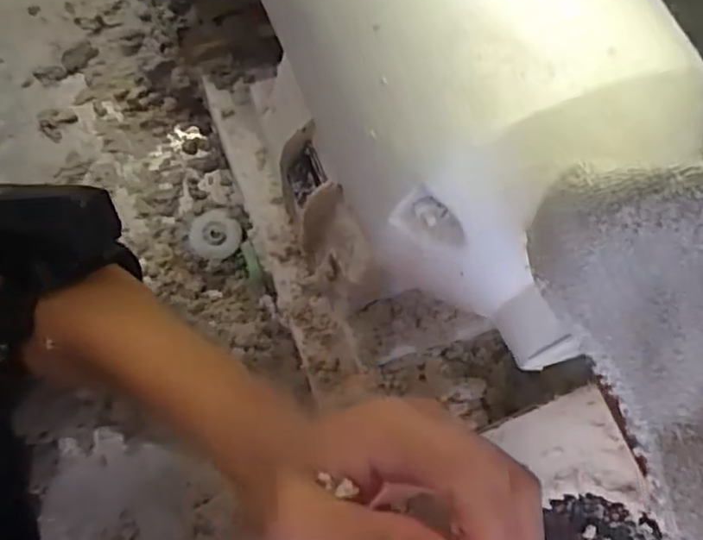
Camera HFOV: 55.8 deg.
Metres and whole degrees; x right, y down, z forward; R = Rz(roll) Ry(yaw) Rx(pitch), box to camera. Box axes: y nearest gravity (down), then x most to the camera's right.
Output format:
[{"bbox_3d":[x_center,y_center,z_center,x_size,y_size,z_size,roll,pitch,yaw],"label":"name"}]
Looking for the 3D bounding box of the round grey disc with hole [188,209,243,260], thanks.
[{"bbox_3d":[-0.088,-0.022,0.429,0.033,0.010,0.031,0,70,0],"label":"round grey disc with hole"}]

